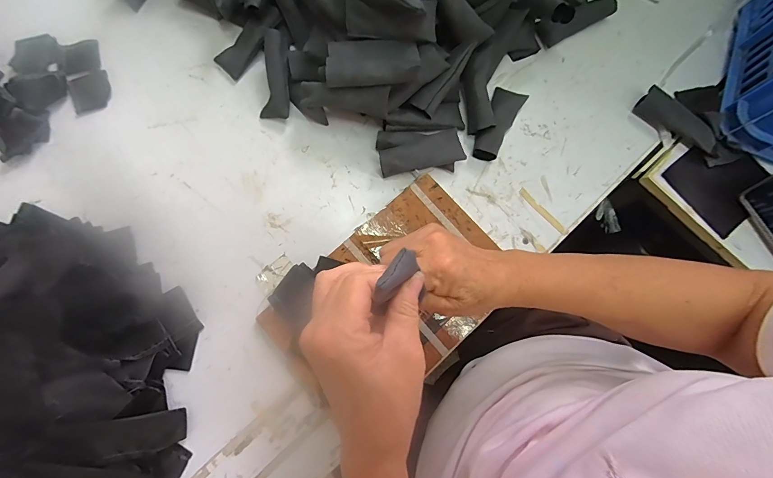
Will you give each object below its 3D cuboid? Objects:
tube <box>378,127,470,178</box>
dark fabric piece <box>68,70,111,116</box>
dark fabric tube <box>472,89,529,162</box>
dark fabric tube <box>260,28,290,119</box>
[{"bbox_3d":[0.043,-0.111,0.450,0.106,0.033,0.053,-4,79,-2],"label":"tube"},{"bbox_3d":[-0.395,-0.197,0.474,0.049,0.004,0.054,-22,80,-5],"label":"dark fabric piece"},{"bbox_3d":[0.144,-0.150,0.456,0.038,0.026,0.105,25,80,4],"label":"dark fabric tube"},{"bbox_3d":[-0.143,-0.208,0.450,0.038,0.017,0.104,0,101,-1],"label":"dark fabric tube"}]

